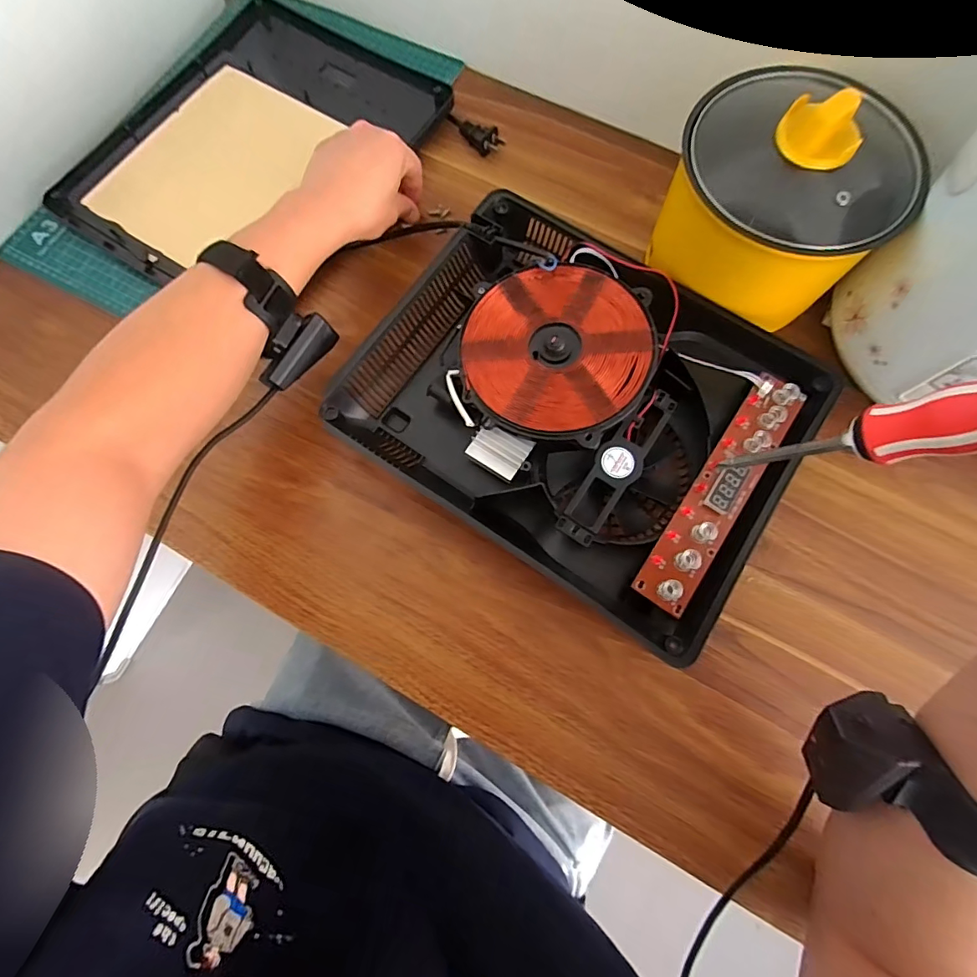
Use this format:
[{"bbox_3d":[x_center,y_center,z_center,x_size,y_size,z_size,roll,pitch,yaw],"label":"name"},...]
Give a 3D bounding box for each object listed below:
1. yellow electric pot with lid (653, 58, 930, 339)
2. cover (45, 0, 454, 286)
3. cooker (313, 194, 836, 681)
[{"bbox_3d":[0.247,-0.241,0.392,0.157,0.136,0.133,42,79,9],"label":"yellow electric pot with lid"},{"bbox_3d":[-0.237,-0.362,0.498,0.281,0.018,0.355,29,77,7],"label":"cover"},{"bbox_3d":[0.076,-0.077,0.399,0.332,0.064,0.274,34,77,8],"label":"cooker"}]

